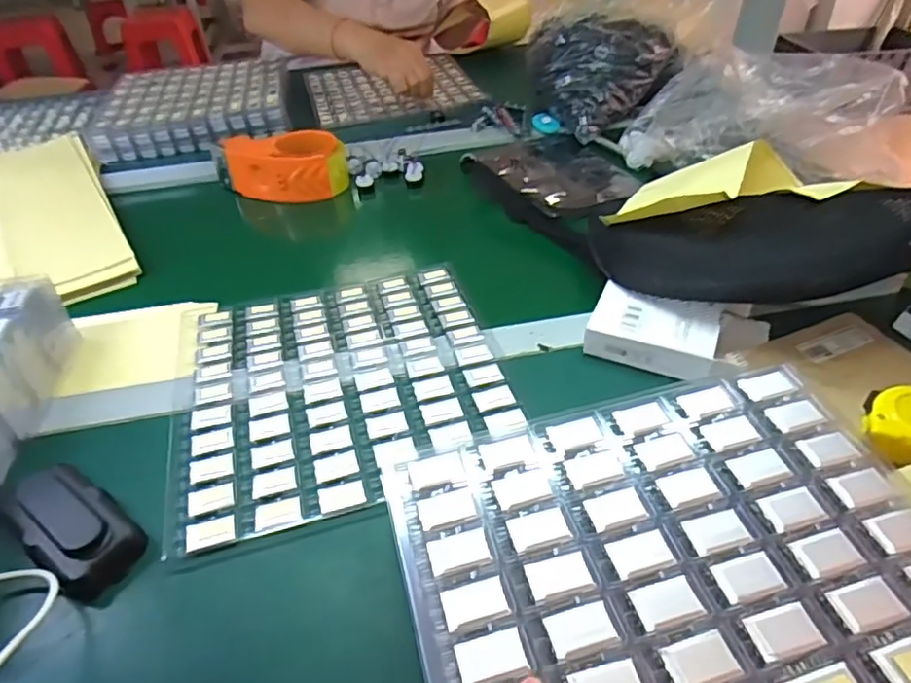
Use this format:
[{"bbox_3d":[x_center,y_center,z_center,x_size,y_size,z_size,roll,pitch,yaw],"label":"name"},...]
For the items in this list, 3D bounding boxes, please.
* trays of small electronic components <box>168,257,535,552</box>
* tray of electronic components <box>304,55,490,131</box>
[{"bbox_3d":[-0.097,0.028,0.501,0.259,0.005,0.257,-13,43,-11],"label":"trays of small electronic components"},{"bbox_3d":[-0.113,-0.435,1.019,0.263,0.017,0.295,-12,41,-9],"label":"tray of electronic components"}]

